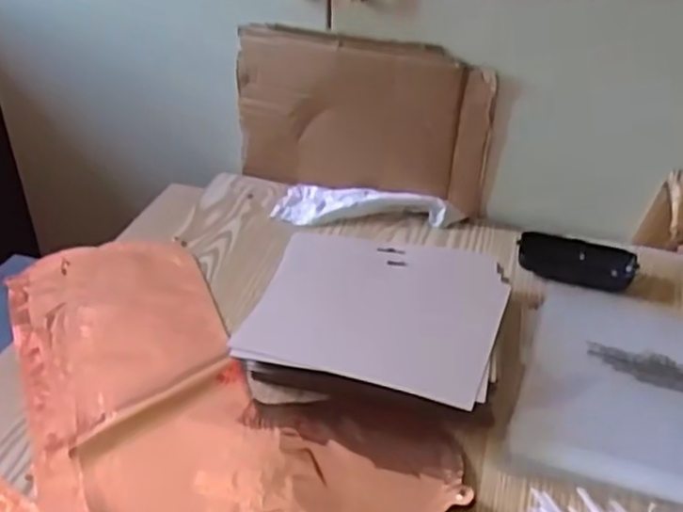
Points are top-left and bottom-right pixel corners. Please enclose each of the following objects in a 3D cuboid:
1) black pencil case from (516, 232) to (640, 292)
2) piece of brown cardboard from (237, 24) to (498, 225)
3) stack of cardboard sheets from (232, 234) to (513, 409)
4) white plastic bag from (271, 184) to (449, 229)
[{"bbox_3d":[0.229,0.004,0.698,0.109,0.025,0.053,12,35,16],"label":"black pencil case"},{"bbox_3d":[0.019,-0.144,0.768,0.274,0.176,0.020,12,35,16],"label":"piece of brown cardboard"},{"bbox_3d":[0.031,0.051,0.607,0.201,0.038,0.198,11,35,15],"label":"stack of cardboard sheets"},{"bbox_3d":[0.021,-0.056,0.775,0.181,0.028,0.063,8,34,11],"label":"white plastic bag"}]

